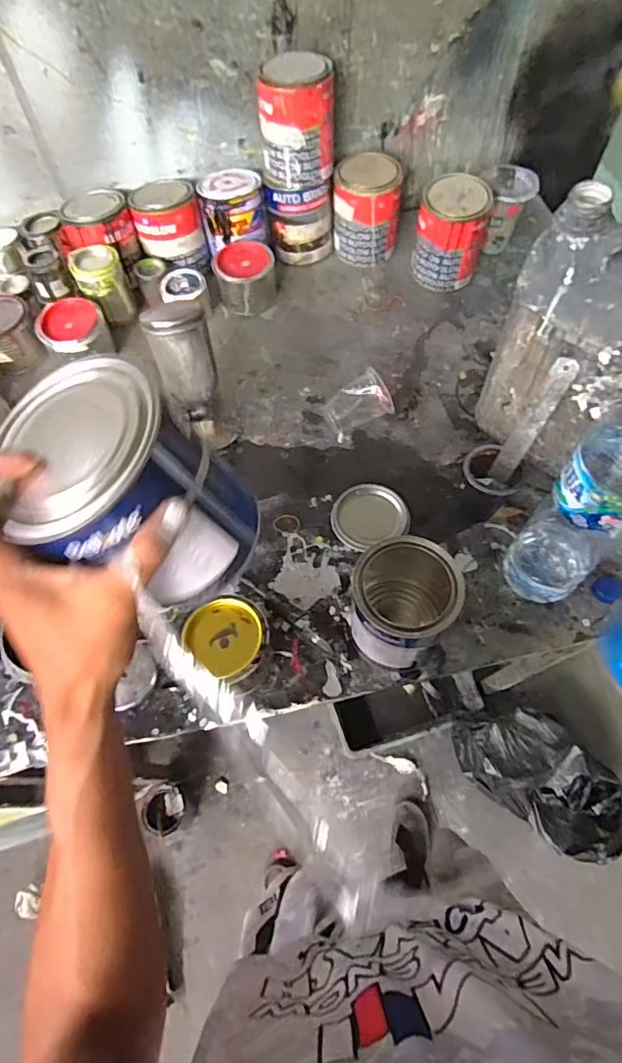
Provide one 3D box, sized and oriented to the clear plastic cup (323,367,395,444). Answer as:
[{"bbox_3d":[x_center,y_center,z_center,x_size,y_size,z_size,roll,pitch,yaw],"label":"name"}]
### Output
[{"bbox_3d":[0.069,-0.188,0.749,0.088,0.066,0.066,-26,65,-11],"label":"clear plastic cup"}]

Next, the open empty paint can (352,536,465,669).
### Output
[{"bbox_3d":[0.100,0.079,0.569,0.106,0.131,0.103,-1,62,1],"label":"open empty paint can"}]

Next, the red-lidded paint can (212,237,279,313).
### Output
[{"bbox_3d":[-0.109,-0.435,0.865,0.099,0.080,0.100,-1,62,1],"label":"red-lidded paint can"}]

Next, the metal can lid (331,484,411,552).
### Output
[{"bbox_3d":[0.078,-0.024,0.700,0.100,0.011,0.089,-23,64,-10],"label":"metal can lid"}]

